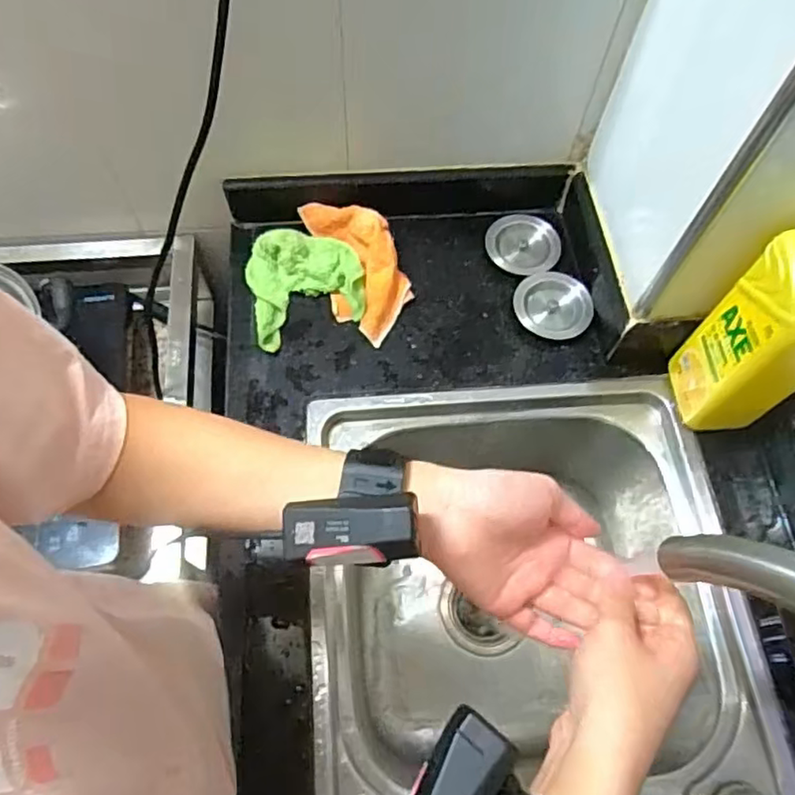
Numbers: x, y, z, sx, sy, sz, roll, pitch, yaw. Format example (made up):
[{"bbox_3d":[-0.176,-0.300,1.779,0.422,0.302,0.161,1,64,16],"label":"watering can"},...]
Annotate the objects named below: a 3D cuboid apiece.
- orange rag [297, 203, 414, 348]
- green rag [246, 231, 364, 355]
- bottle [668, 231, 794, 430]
[{"bbox_3d":[-0.041,-0.146,0.689,0.085,0.050,0.174,-16,66,-9],"label":"orange rag"},{"bbox_3d":[-0.100,-0.125,0.684,0.121,0.033,0.126,-13,65,-8],"label":"green rag"},{"bbox_3d":[0.322,-0.061,0.523,0.070,0.271,0.079,-3,64,-3],"label":"bottle"}]

